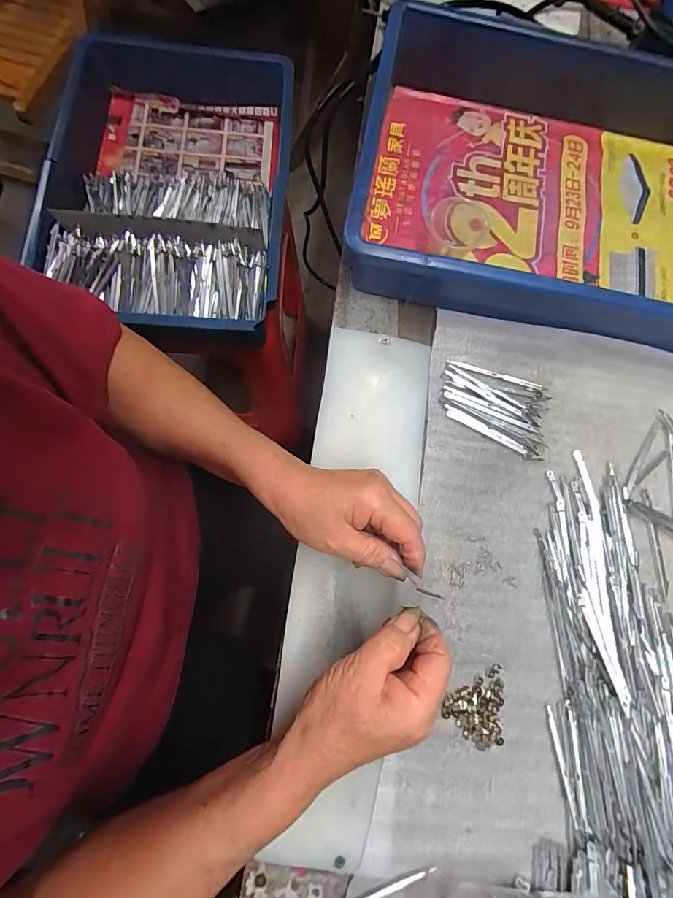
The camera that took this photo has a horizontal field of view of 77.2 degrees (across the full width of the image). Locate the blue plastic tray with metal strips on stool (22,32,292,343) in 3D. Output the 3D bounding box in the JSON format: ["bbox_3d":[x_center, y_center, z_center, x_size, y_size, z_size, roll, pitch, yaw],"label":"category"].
[{"bbox_3d":[-0.215,-0.347,0.554,0.279,0.092,0.419,4,76,-3],"label":"blue plastic tray with metal strips on stool"}]

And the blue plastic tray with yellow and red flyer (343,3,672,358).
[{"bbox_3d":[0.240,-0.246,0.411,0.434,0.089,0.289,10,75,2],"label":"blue plastic tray with yellow and red flyer"}]

